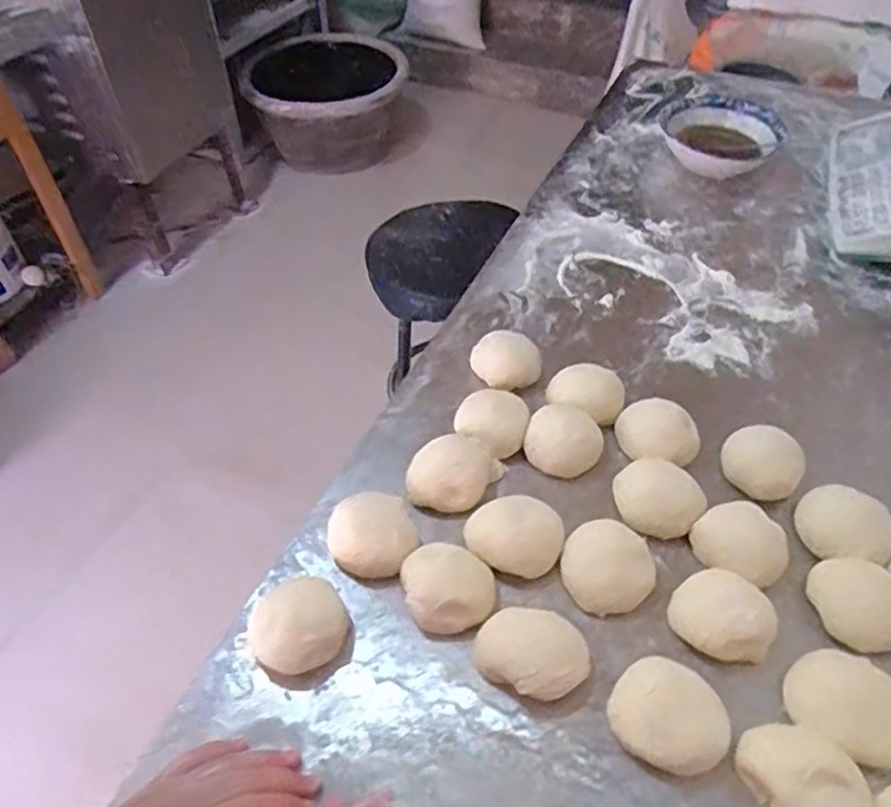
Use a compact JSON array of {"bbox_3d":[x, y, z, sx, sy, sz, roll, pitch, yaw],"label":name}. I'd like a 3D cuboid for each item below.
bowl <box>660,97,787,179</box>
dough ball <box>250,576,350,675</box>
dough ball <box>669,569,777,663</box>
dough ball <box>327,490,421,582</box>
[{"bbox_3d":[0.407,-0.394,0.984,0.142,0.050,0.153,0,50,0],"label":"bowl"},{"bbox_3d":[-0.110,0.164,0.500,0.068,0.042,0.062,0,50,0],"label":"dough ball"},{"bbox_3d":[0.209,0.160,0.504,0.062,0.040,0.072,-37,59,-27],"label":"dough ball"},{"bbox_3d":[-0.060,0.109,0.556,0.069,0.030,0.071,0,50,0],"label":"dough ball"}]

